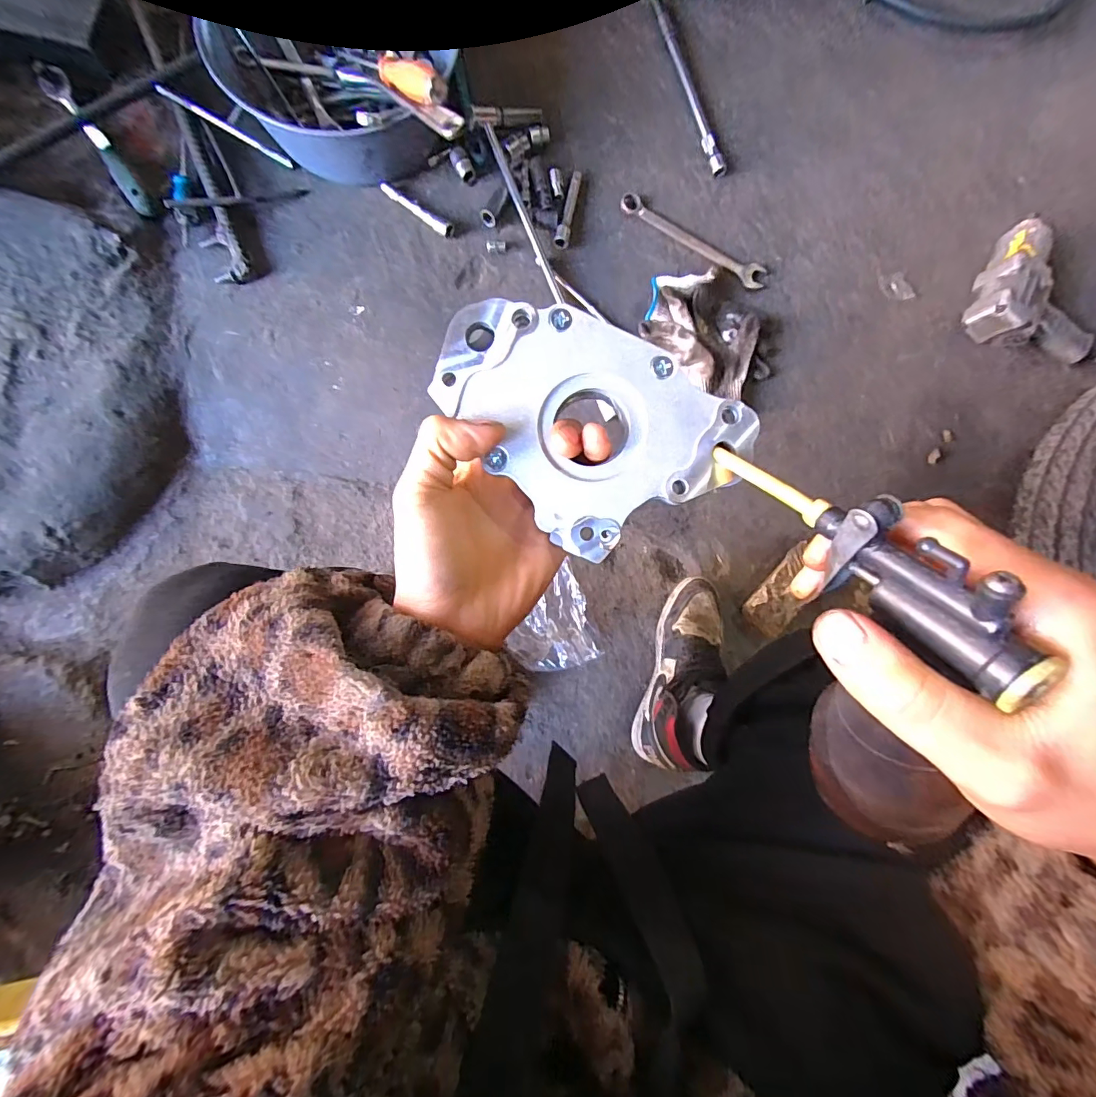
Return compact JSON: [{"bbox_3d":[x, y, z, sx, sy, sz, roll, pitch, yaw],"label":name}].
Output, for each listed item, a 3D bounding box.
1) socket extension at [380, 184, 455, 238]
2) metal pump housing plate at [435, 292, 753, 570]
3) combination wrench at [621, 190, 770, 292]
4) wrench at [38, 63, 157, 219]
[{"bbox_3d":[-0.194,-0.501,0.695,0.117,0.017,0.019,34,85,-1],"label":"socket extension"},{"bbox_3d":[0.019,-0.069,0.233,0.103,0.015,0.142,-44,90,-5],"label":"metal pump housing plate"},{"bbox_3d":[0.227,-0.479,0.728,0.249,0.012,0.041,31,83,0],"label":"combination wrench"},{"bbox_3d":[-0.614,-0.553,0.643,0.033,0.029,0.238,-36,89,-5],"label":"wrench"}]

